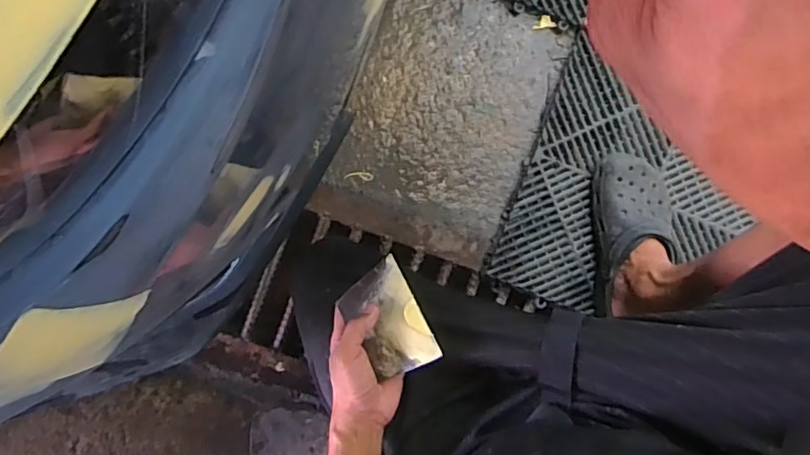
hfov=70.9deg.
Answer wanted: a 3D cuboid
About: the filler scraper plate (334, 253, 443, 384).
[{"bbox_3d":[-0.017,0.104,0.622,0.082,0.007,0.118,-40,66,16],"label":"filler scraper plate"}]

